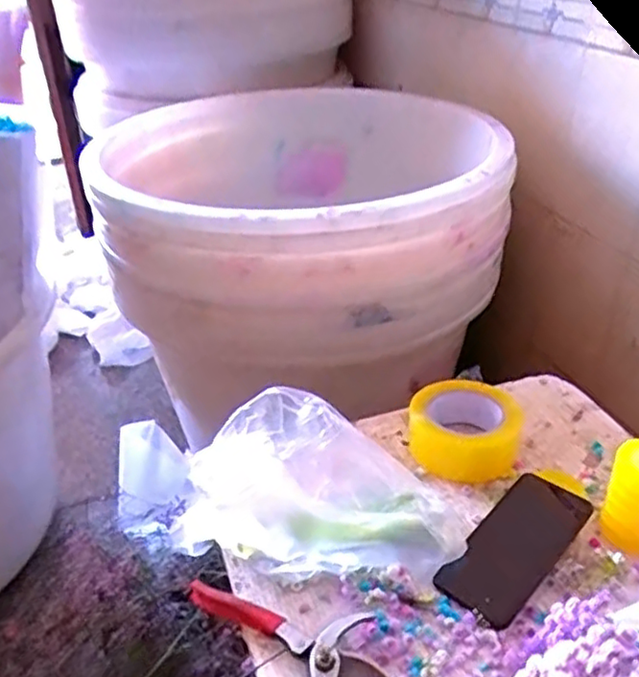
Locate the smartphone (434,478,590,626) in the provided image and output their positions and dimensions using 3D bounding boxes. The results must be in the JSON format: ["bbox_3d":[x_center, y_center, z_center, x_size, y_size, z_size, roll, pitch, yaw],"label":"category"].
[{"bbox_3d":[0.183,0.191,0.618,0.075,0.010,0.171,27,46,36],"label":"smartphone"}]

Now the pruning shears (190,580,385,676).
[{"bbox_3d":[-0.029,0.261,0.521,0.150,0.016,0.172,-4,34,-4],"label":"pruning shears"}]

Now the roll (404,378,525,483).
[{"bbox_3d":[0.160,0.100,0.744,0.120,0.055,0.108,5,34,9],"label":"roll"}]

